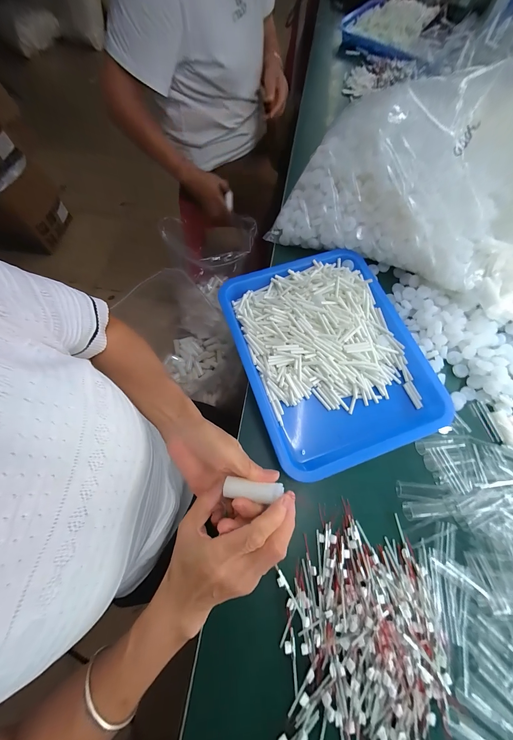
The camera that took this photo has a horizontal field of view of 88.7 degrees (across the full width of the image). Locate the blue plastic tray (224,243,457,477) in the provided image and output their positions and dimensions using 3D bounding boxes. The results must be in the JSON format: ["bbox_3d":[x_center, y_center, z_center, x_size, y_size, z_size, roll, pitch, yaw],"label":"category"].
[{"bbox_3d":[0.110,-0.031,0.403,0.257,0.034,0.329,-20,74,-5],"label":"blue plastic tray"}]

